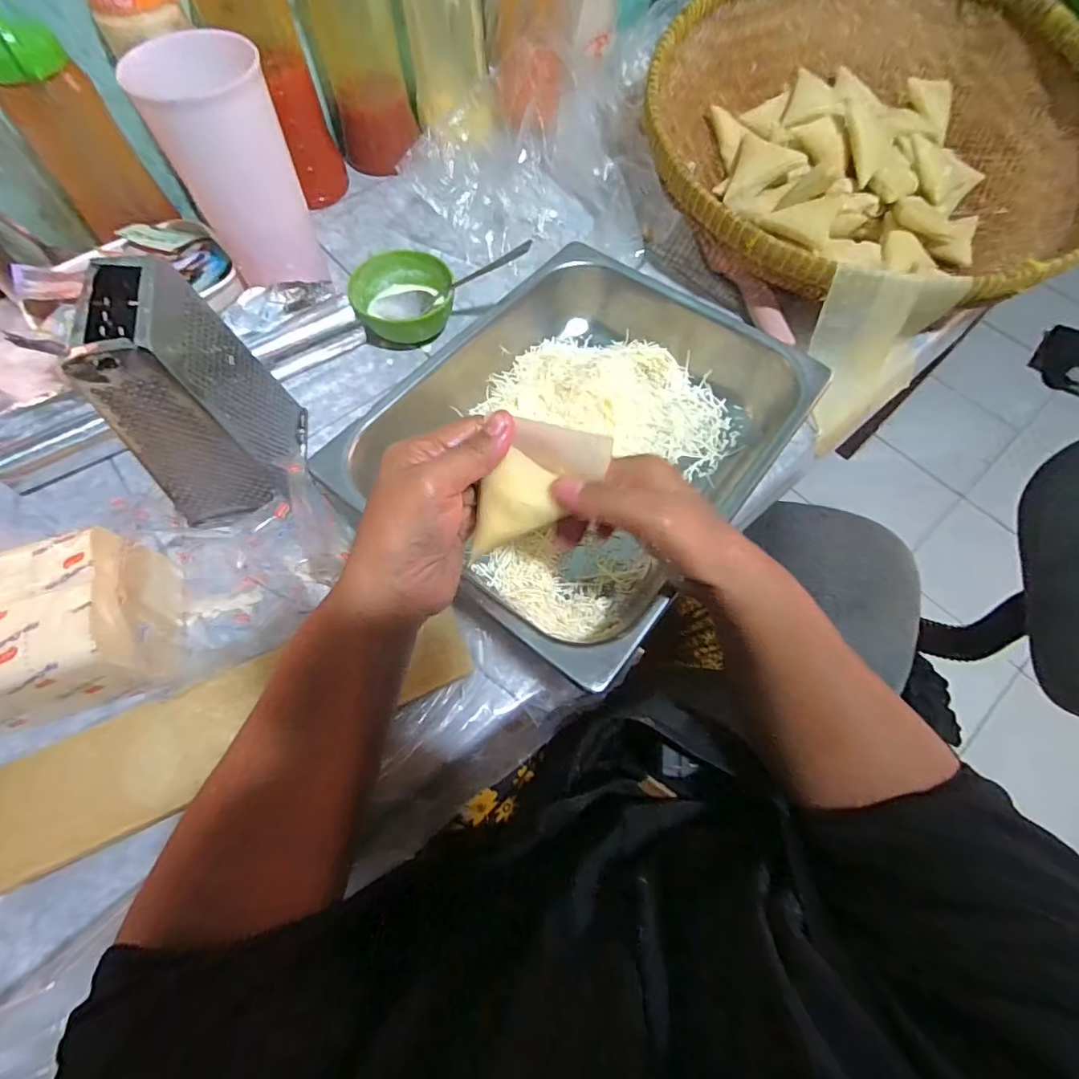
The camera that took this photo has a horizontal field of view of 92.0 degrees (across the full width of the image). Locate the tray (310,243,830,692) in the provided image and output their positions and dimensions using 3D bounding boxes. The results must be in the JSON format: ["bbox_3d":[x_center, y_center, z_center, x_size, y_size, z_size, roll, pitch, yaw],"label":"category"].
[{"bbox_3d":[0.027,-0.091,0.418,0.280,0.068,0.325,38,70,15],"label":"tray"}]

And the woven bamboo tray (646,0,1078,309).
[{"bbox_3d":[0.314,-0.395,0.510,0.415,0.120,0.431,-22,67,-10],"label":"woven bamboo tray"}]

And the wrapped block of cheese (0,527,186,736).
[{"bbox_3d":[-0.318,0.061,0.332,0.149,0.074,0.100,-16,67,-8],"label":"wrapped block of cheese"}]

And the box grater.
[{"bbox_3d":[-0.238,-0.097,0.361,0.087,0.163,0.098,-13,66,-7],"label":"box grater"}]

